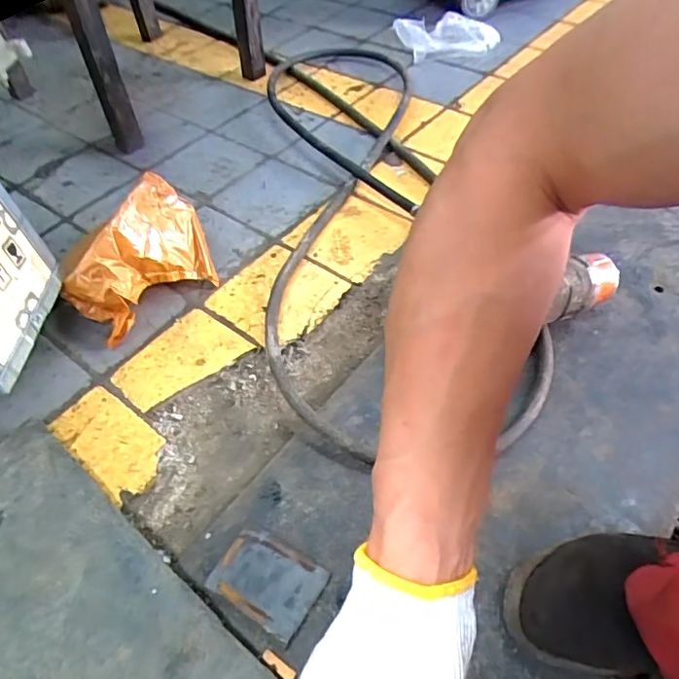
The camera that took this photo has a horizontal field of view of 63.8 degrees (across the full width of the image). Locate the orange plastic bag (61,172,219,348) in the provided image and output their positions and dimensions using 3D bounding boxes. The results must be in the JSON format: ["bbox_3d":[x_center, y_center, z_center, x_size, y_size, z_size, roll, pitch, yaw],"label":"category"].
[{"bbox_3d":[-0.248,-0.099,0.690,0.103,0.131,0.188,32,59,25],"label":"orange plastic bag"}]

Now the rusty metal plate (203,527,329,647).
[{"bbox_3d":[-0.068,0.226,0.512,0.097,0.009,0.069,23,56,20],"label":"rusty metal plate"}]

